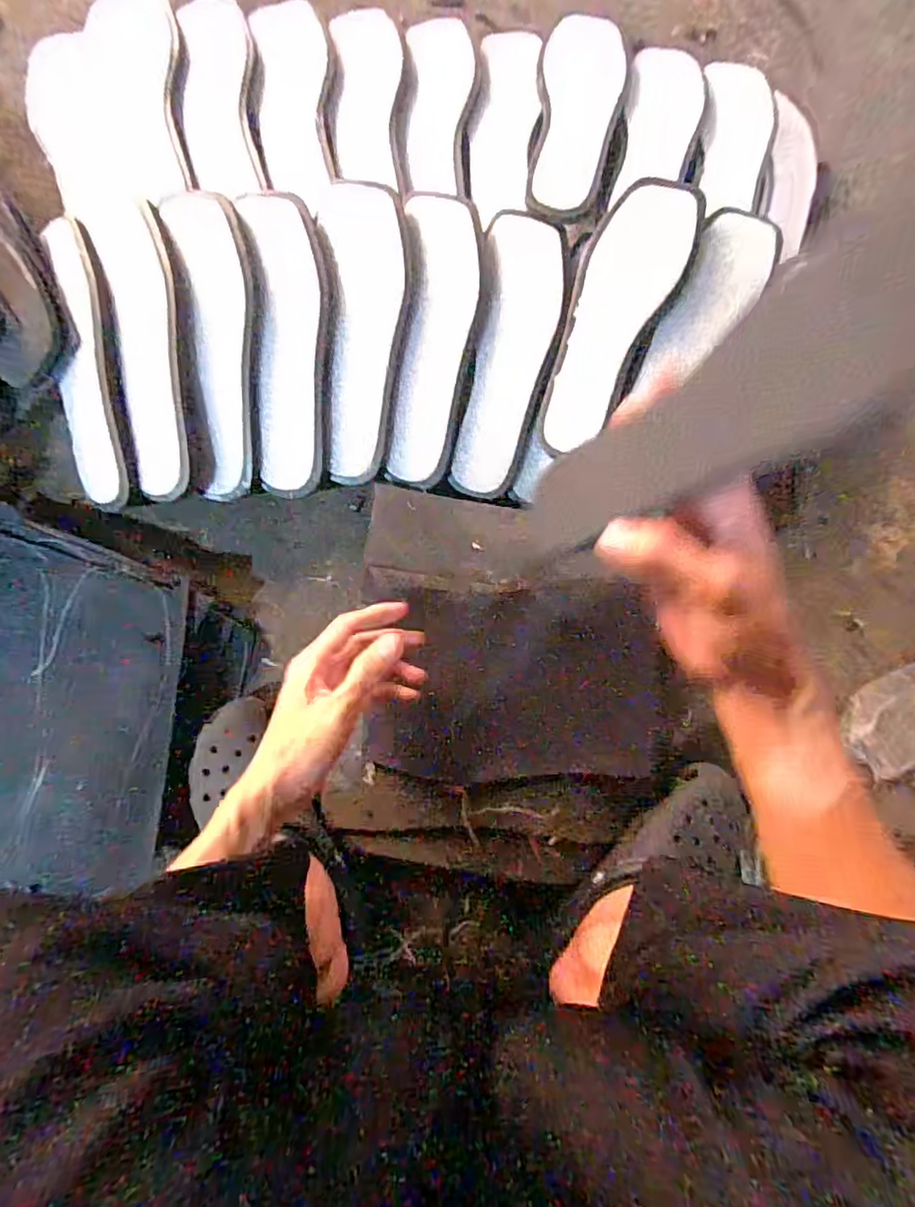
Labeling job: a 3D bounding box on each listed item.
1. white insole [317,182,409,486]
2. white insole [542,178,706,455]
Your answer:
[{"bbox_3d":[-0.083,-0.251,0.523,0.074,0.042,0.265,-2,86,-7],"label":"white insole"},{"bbox_3d":[0.139,-0.258,0.523,0.079,0.027,0.241,22,101,-4],"label":"white insole"}]

